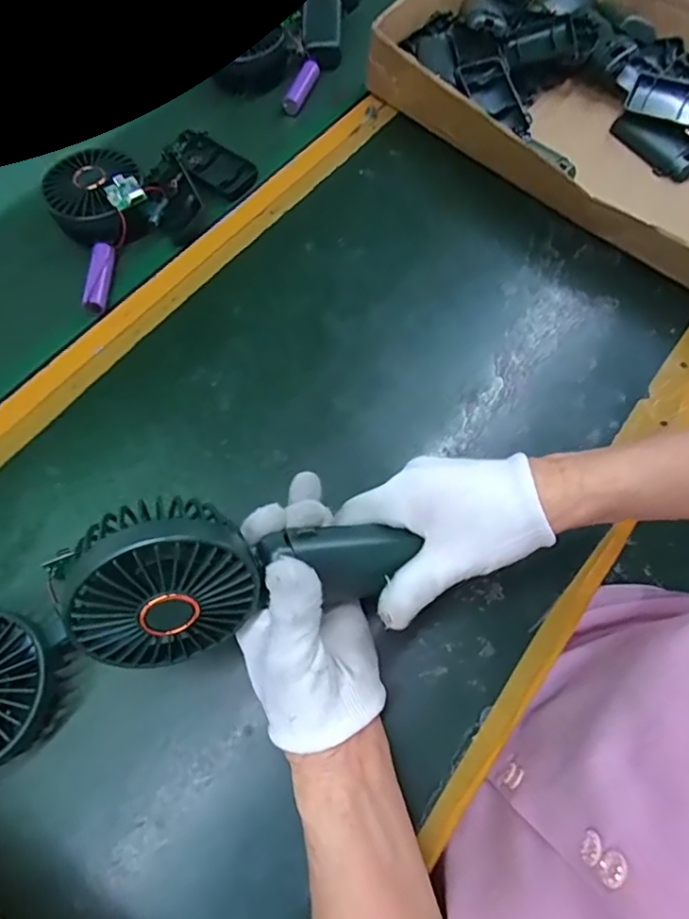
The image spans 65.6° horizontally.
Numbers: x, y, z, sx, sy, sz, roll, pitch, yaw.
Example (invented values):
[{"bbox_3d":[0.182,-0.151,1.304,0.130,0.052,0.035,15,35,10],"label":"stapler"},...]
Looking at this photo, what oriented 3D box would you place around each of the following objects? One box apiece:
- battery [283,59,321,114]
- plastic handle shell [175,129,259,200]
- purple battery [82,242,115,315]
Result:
[{"bbox_3d":[-0.045,-0.396,0.568,0.020,0.015,0.069,17,67,7],"label":"battery"},{"bbox_3d":[-0.129,-0.290,0.524,0.048,0.012,0.097,-42,73,-16],"label":"plastic handle shell"},{"bbox_3d":[-0.211,-0.158,0.464,0.021,0.013,0.068,-4,66,-1],"label":"purple battery"}]

